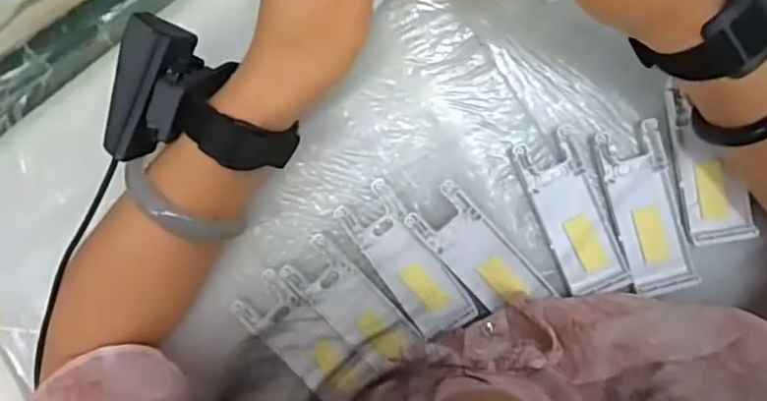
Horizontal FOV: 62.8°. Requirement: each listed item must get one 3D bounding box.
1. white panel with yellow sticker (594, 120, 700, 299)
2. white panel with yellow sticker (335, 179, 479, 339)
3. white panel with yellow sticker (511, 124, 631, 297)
[{"bbox_3d":[0.165,0.005,0.393,0.038,0.009,0.103,-15,92,5],"label":"white panel with yellow sticker"},{"bbox_3d":[0.014,0.039,0.403,0.038,0.005,0.102,-36,91,5],"label":"white panel with yellow sticker"},{"bbox_3d":[0.118,0.009,0.396,0.040,0.007,0.102,-23,92,5],"label":"white panel with yellow sticker"}]

